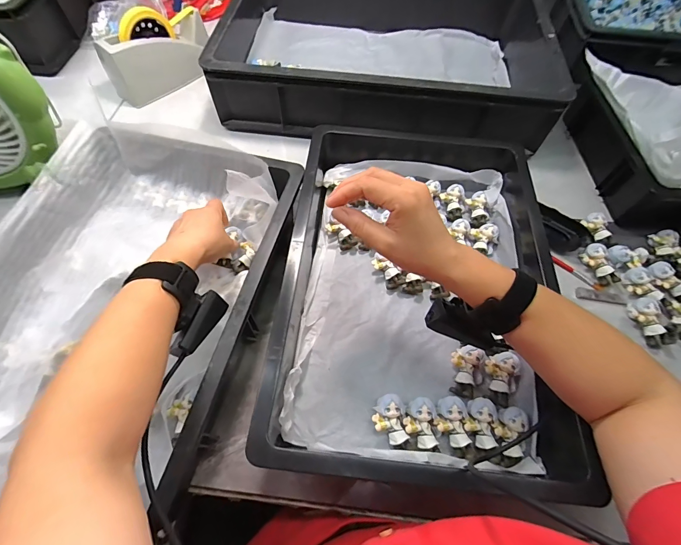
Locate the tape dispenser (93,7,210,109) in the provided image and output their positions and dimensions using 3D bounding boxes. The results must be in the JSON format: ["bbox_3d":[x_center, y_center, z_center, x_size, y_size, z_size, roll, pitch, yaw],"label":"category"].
[{"bbox_3d":[-0.347,-0.422,0.639,0.065,0.121,0.197,39,67,18],"label":"tape dispenser"}]

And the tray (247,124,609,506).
[{"bbox_3d":[0.094,-0.016,0.448,0.317,0.093,0.499,5,61,1],"label":"tray"}]

